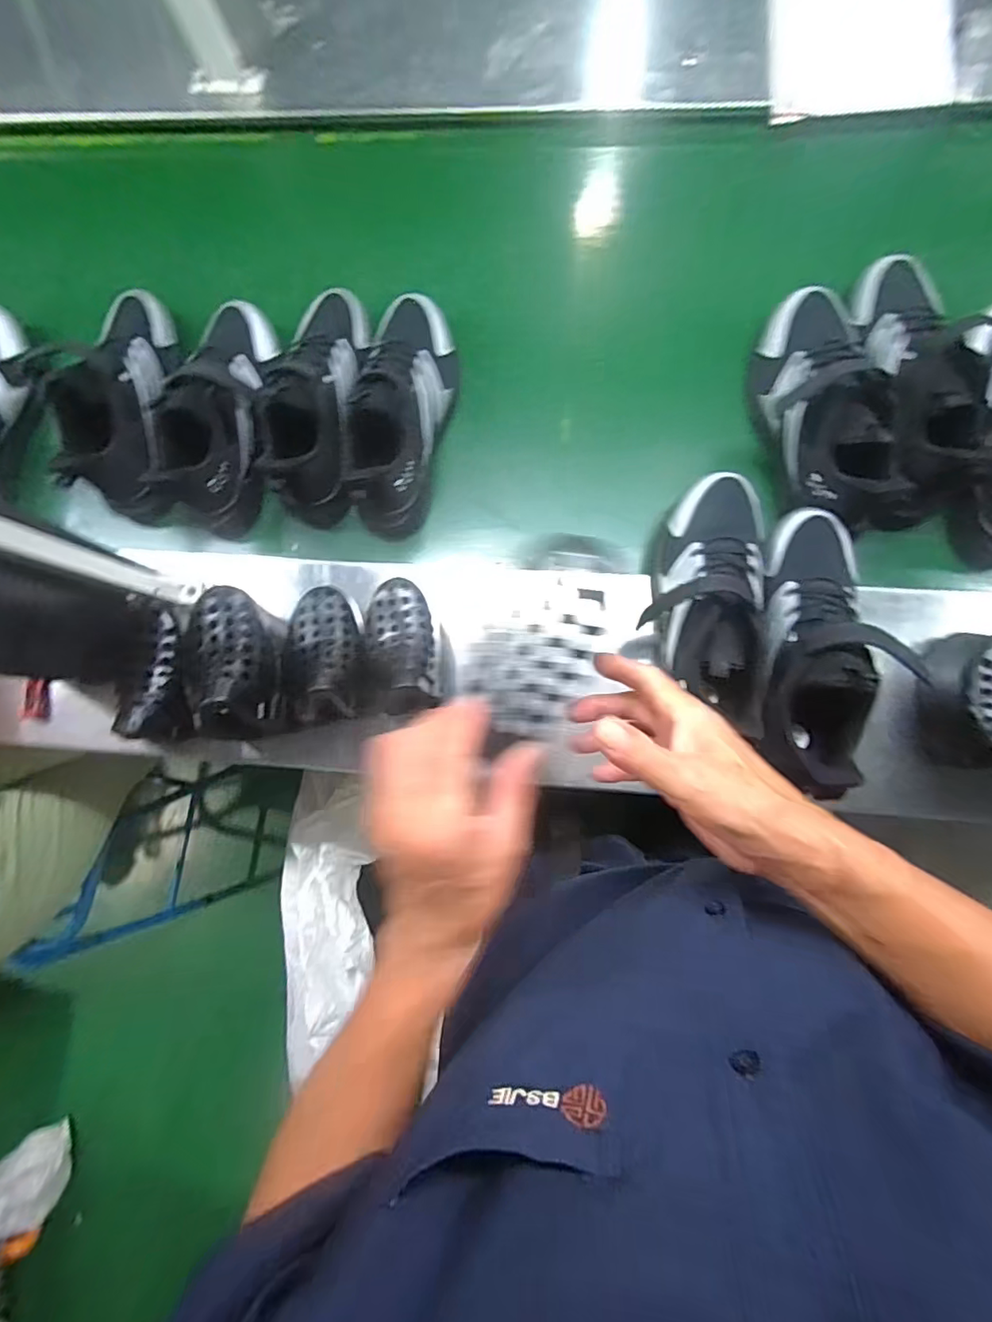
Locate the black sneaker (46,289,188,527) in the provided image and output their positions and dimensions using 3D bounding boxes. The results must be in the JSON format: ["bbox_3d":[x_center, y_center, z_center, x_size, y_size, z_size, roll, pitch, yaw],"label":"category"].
[{"bbox_3d":[-0.427,-0.305,0.625,0.083,0.115,0.257,2,86,5],"label":"black sneaker"}]

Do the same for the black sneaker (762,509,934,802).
[{"bbox_3d":[0.303,-0.014,0.514,0.093,0.112,0.265,8,74,5],"label":"black sneaker"}]

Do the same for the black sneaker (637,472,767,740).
[{"bbox_3d":[0.212,-0.057,0.538,0.098,0.091,0.251,-1,73,5],"label":"black sneaker"}]

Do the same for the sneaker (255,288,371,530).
[{"bbox_3d":[-0.193,-0.292,0.602,0.087,0.108,0.253,5,86,5],"label":"sneaker"}]

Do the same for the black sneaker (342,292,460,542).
[{"bbox_3d":[-0.108,-0.280,0.598,0.098,0.111,0.259,9,86,5],"label":"black sneaker"}]

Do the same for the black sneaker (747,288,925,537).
[{"bbox_3d":[0.348,-0.263,0.562,0.123,0.086,0.271,-14,85,4],"label":"black sneaker"}]

